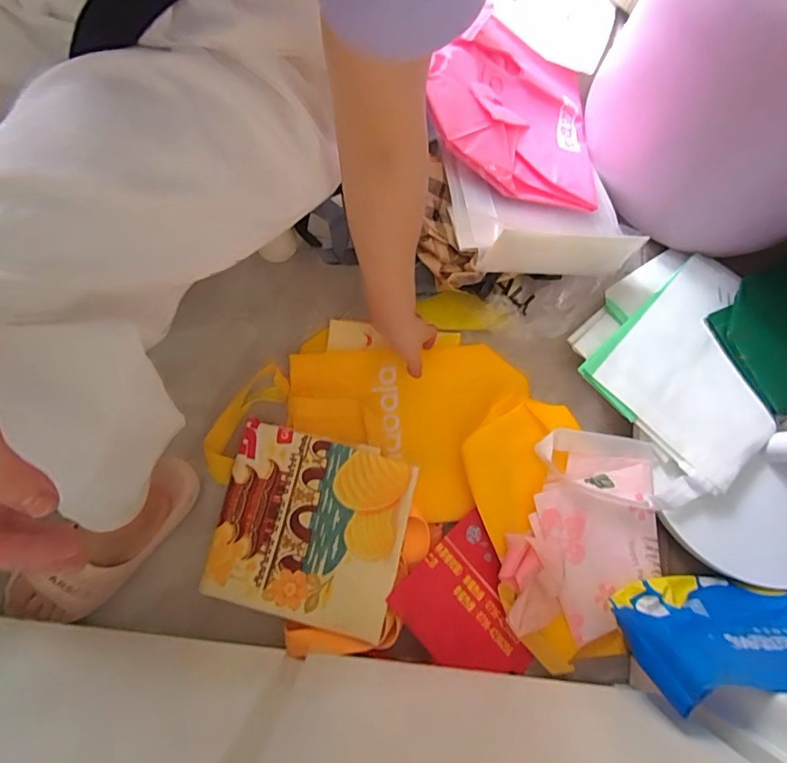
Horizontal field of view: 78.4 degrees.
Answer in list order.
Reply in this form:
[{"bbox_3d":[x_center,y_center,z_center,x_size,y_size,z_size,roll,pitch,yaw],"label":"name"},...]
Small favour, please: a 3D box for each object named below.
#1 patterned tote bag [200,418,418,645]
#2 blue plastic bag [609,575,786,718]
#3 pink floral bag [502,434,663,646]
[{"bbox_3d":[-0.104,0.176,0.581,0.224,0.037,0.214,12,78,3],"label":"patterned tote bag"},{"bbox_3d":[0.407,0.258,0.496,0.345,0.171,0.074,-1,78,0],"label":"blue plastic bag"},{"bbox_3d":[0.234,0.186,0.581,0.174,0.035,0.248,23,79,5],"label":"pink floral bag"}]

